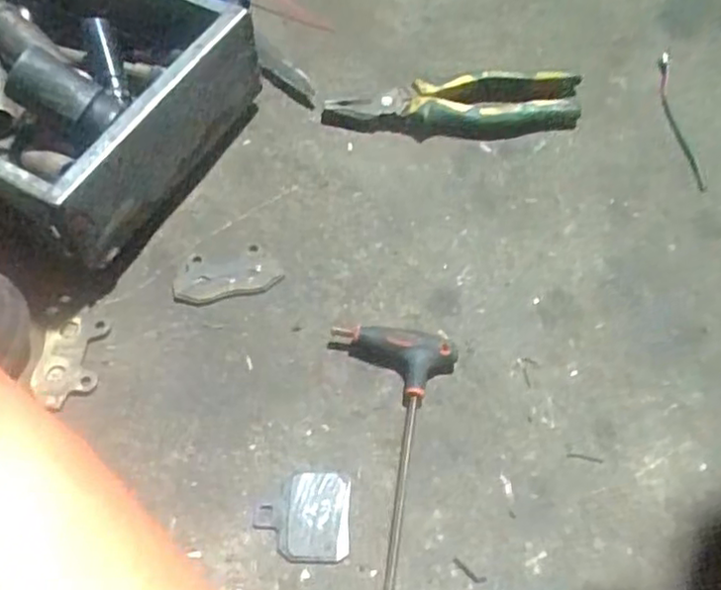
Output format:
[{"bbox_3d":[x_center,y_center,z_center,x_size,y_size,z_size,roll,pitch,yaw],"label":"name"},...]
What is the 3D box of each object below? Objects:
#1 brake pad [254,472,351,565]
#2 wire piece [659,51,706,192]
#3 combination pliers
[{"bbox_3d":[-0.033,0.124,0.372,0.052,0.004,0.049,1,58,0],"label":"brake pad"},{"bbox_3d":[0.251,-0.141,0.526,0.015,0.009,0.137,-1,59,1],"label":"wire piece"},{"bbox_3d":[0.076,-0.147,0.522,0.192,0.024,0.053,-2,58,-2],"label":"combination pliers"}]

